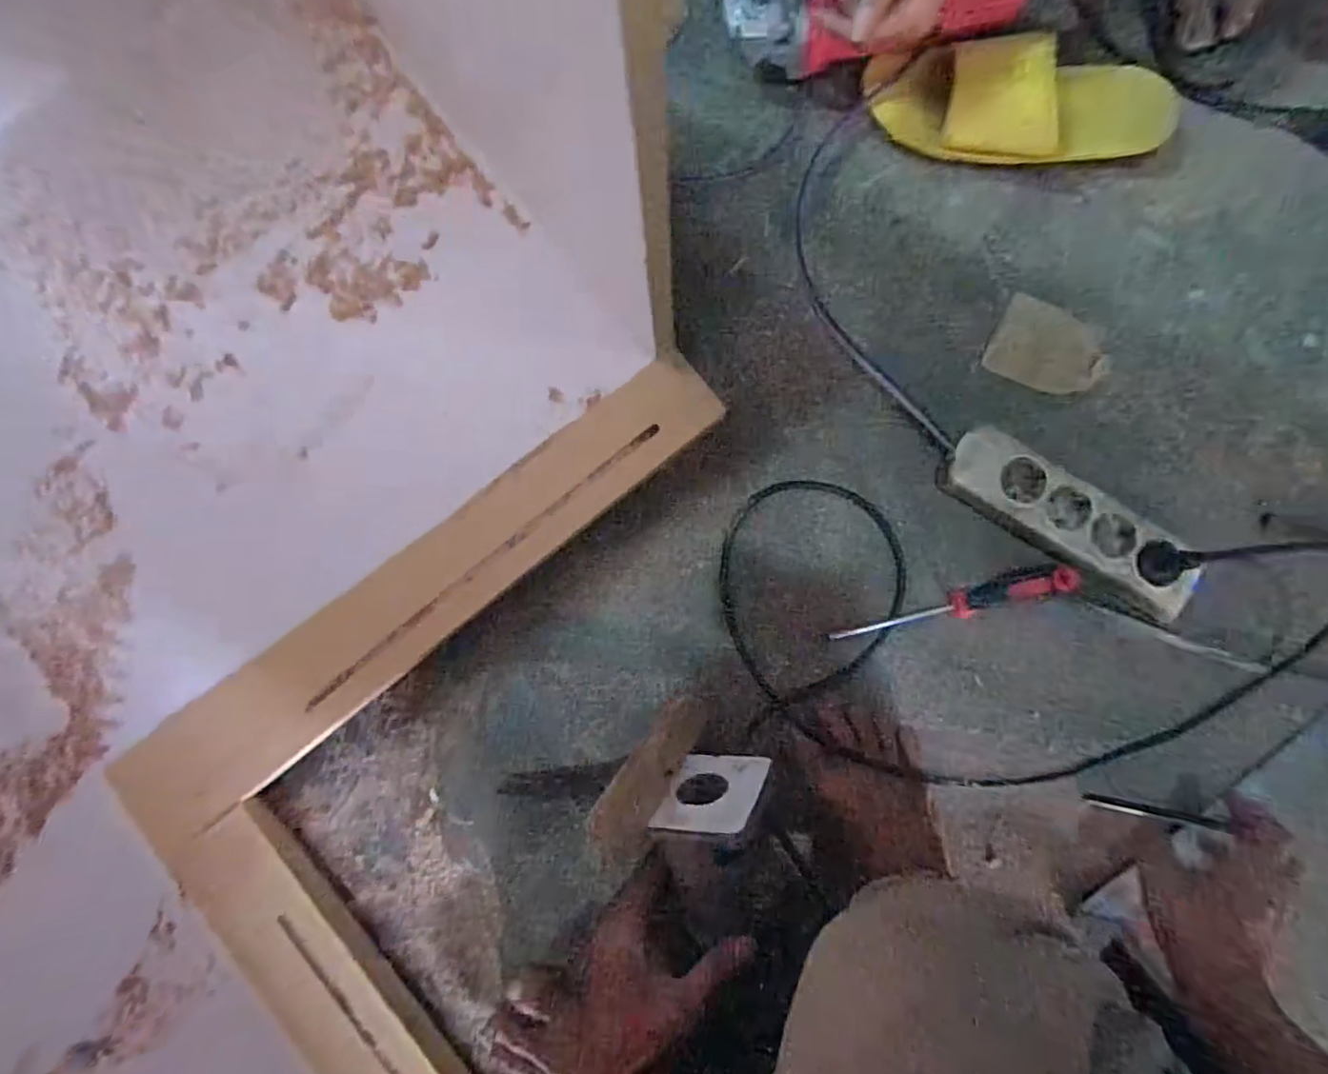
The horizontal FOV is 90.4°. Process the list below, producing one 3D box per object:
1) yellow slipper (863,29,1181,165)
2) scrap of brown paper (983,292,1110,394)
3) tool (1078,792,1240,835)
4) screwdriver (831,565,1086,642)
[{"bbox_3d":[0.316,-0.384,0.579,0.266,0.052,0.098,3,86,0],"label":"yellow slipper"},{"bbox_3d":[0.342,-0.165,0.583,0.100,0.008,0.080,26,86,2],"label":"scrap of brown paper"},{"bbox_3d":[0.404,0.227,0.545,0.106,0.010,0.011,8,86,8],"label":"tool"},{"bbox_3d":[0.243,0.058,0.554,0.203,0.023,0.028,-16,86,-1],"label":"screwdriver"}]

